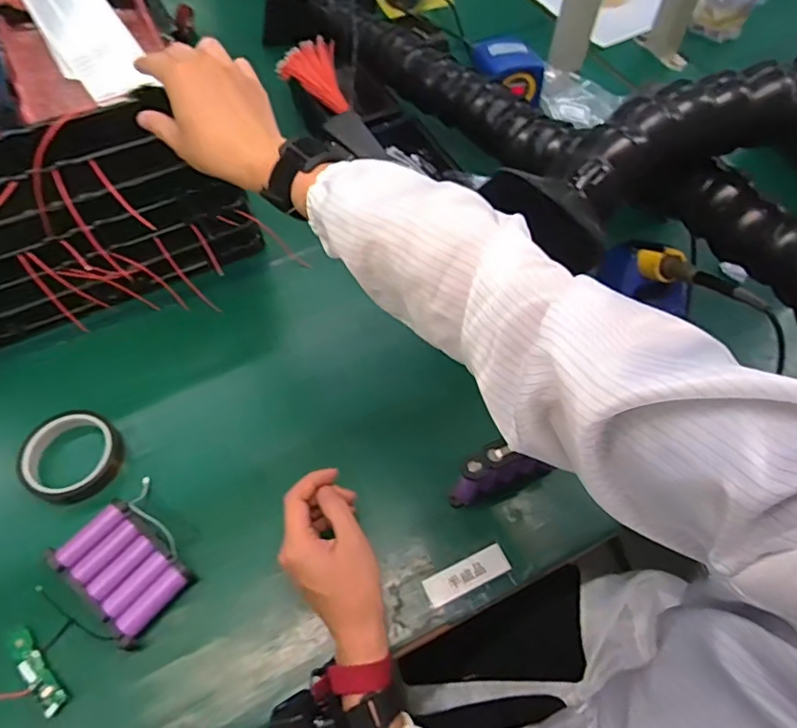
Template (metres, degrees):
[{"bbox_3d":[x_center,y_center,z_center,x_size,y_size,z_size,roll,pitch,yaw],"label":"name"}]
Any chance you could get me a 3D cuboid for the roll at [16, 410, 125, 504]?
[{"bbox_3d":[-0.330,0.095,0.565,0.088,0.035,0.090,0,59,0],"label":"roll"}]

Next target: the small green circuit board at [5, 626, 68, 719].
[{"bbox_3d":[-0.306,0.257,0.468,0.083,0.009,0.018,40,67,21],"label":"small green circuit board"}]

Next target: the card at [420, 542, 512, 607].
[{"bbox_3d":[0.064,0.195,0.516,0.081,0.004,0.028,-22,61,-13],"label":"card"}]

